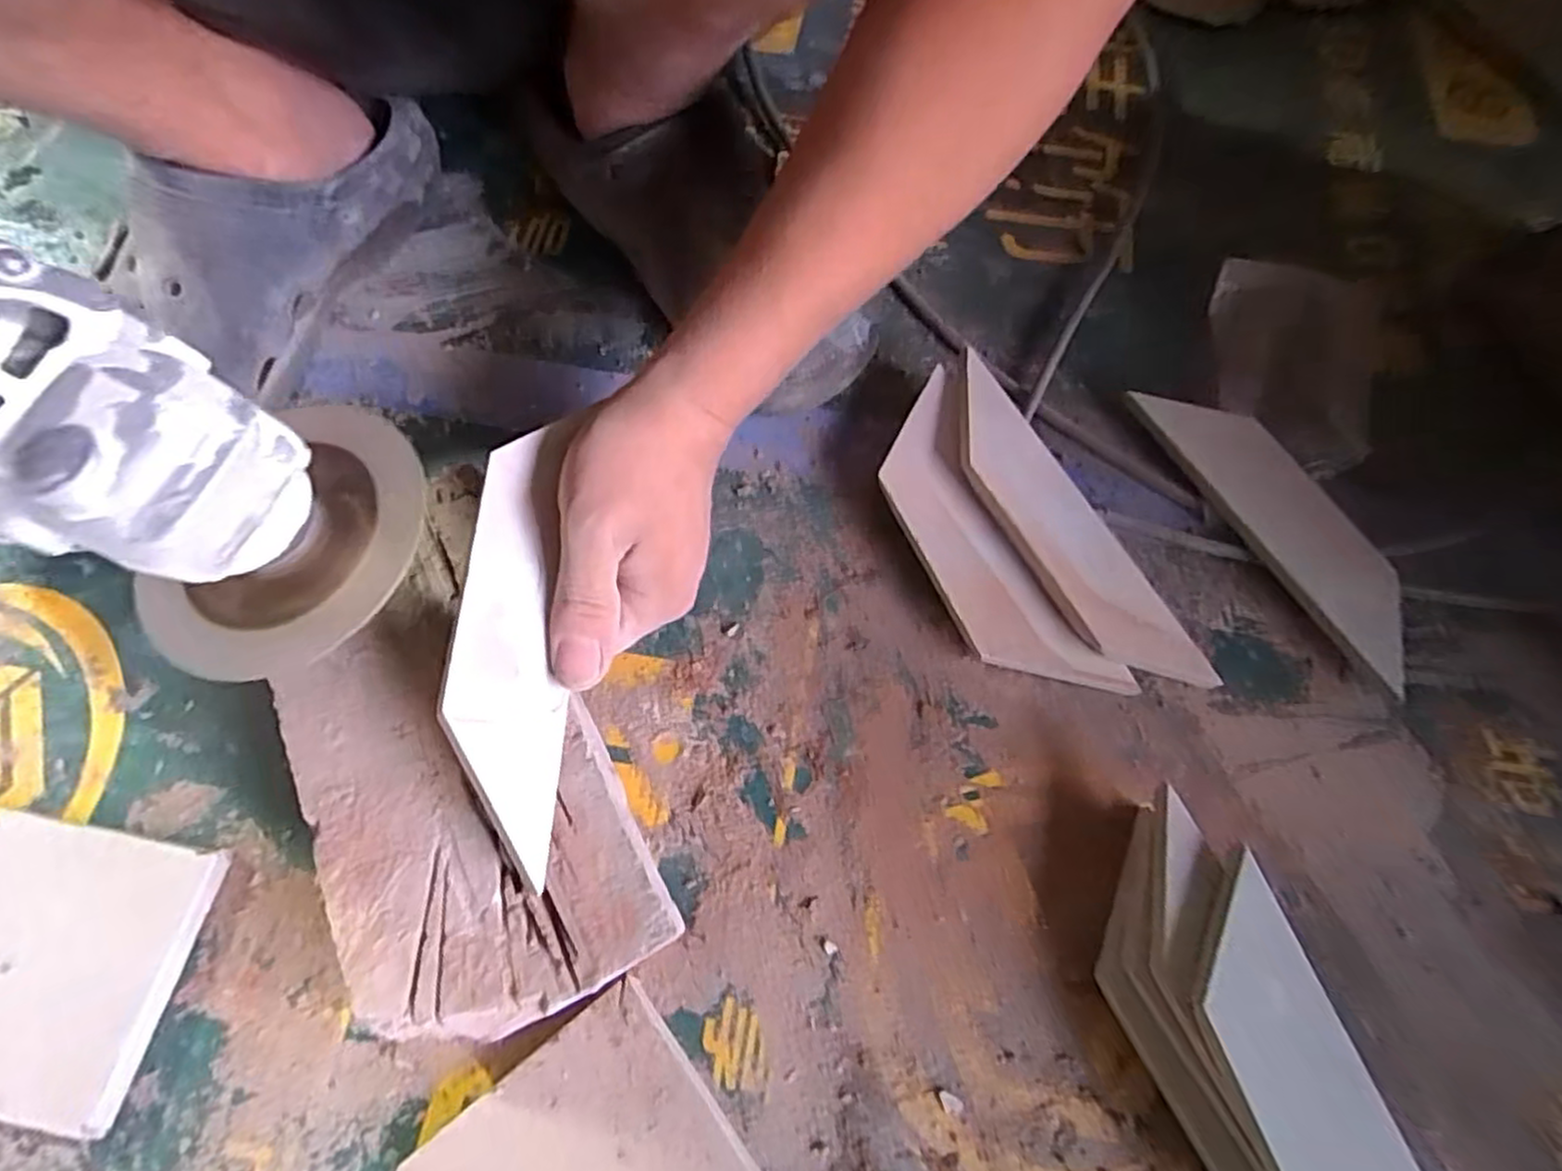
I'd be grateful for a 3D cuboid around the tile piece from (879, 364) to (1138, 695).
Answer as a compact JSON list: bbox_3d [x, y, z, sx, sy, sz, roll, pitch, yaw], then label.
[{"bbox_3d":[0.096,-0.019,0.343,0.058,0.010,0.169,-23,77,-15],"label":"tile piece"}]

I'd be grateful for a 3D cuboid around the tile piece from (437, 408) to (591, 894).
[{"bbox_3d":[-0.097,0.017,0.265,0.043,0.007,0.165,14,69,-37],"label":"tile piece"}]

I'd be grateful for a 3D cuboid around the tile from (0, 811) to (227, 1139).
[{"bbox_3d":[-0.287,0.147,0.282,0.100,0.013,0.094,11,69,3],"label":"tile"}]

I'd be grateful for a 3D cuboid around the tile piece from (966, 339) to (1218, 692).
[{"bbox_3d":[0.133,-0.028,0.343,0.048,0.010,0.183,-26,79,-23],"label":"tile piece"}]

